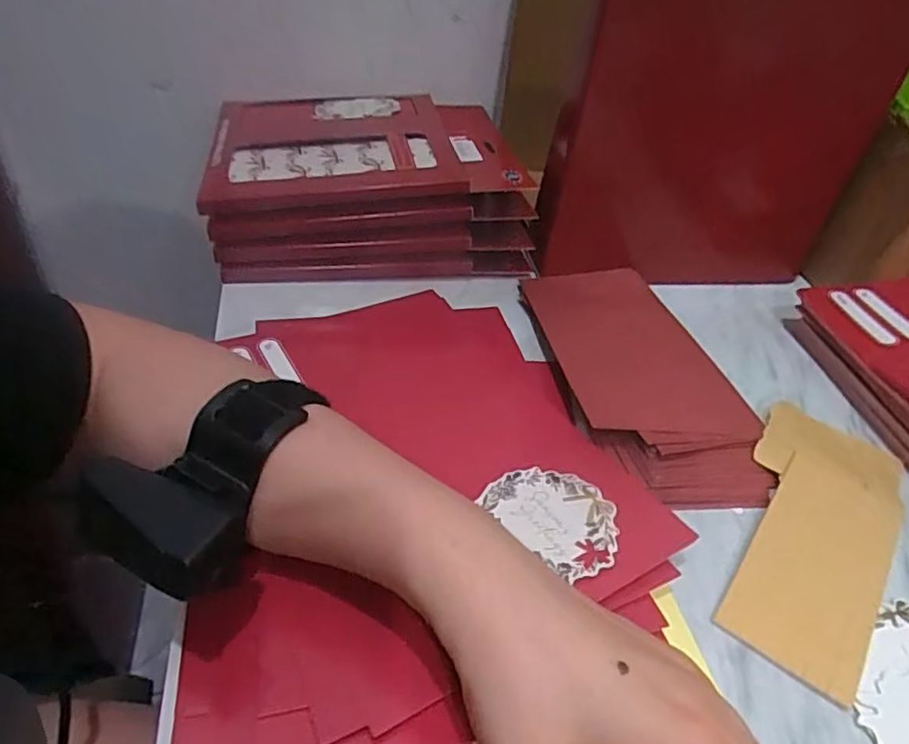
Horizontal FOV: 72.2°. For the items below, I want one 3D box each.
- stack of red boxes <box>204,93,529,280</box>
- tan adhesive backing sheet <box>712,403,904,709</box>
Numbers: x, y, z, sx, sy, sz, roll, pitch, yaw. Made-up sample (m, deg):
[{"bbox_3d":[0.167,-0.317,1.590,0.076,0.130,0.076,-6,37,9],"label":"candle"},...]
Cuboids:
[{"bbox_3d":[-0.070,-0.159,0.517,0.231,0.087,0.187,-4,42,-11],"label":"stack of red boxes"},{"bbox_3d":[0.193,0.083,0.336,0.078,0.005,0.174,30,48,21],"label":"tan adhesive backing sheet"}]

